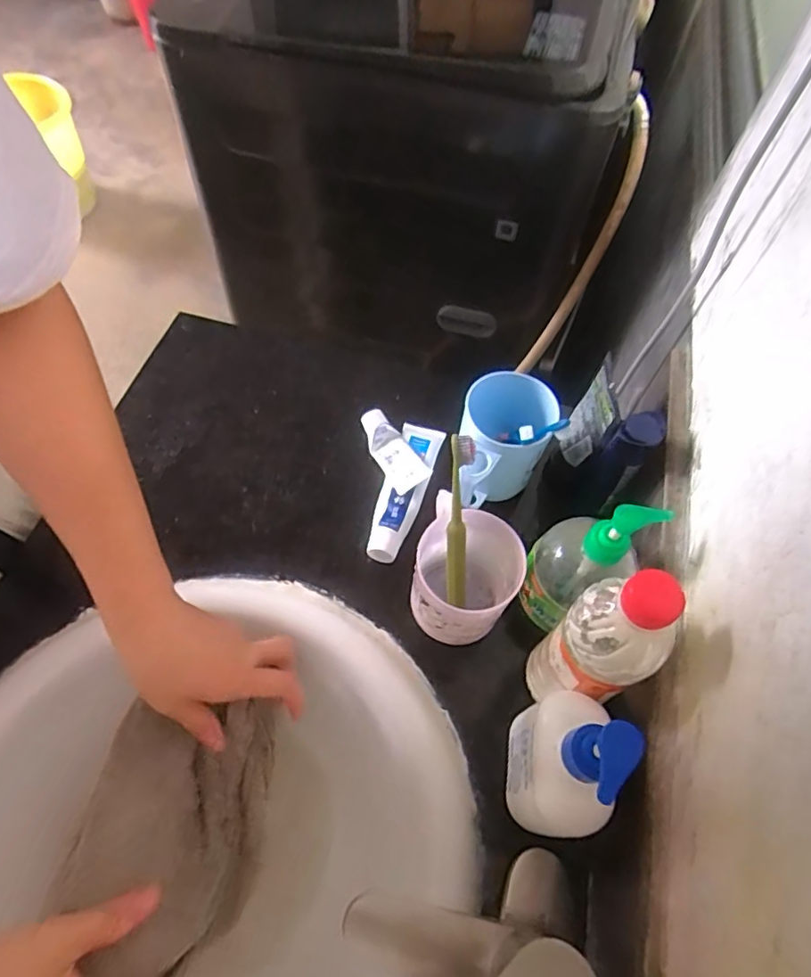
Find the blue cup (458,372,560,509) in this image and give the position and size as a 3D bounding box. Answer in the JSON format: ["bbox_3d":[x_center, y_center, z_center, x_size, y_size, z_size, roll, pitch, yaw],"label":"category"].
[{"bbox_3d":[0.086,-0.036,0.534,0.081,0.093,0.113,16,60,6],"label":"blue cup"}]

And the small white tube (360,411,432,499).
[{"bbox_3d":[-0.012,-0.039,0.585,0.038,0.027,0.103,-23,64,-15],"label":"small white tube"}]

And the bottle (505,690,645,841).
[{"bbox_3d":[0.103,0.180,0.382,0.046,0.183,0.087,-1,60,-4],"label":"bottle"}]

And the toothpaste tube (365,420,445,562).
[{"bbox_3d":[0.000,-0.005,0.565,0.043,0.027,0.160,16,60,6],"label":"toothpaste tube"}]

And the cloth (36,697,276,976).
[{"bbox_3d":[-0.161,0.239,0.403,0.111,0.069,0.166,4,61,-2],"label":"cloth"}]

